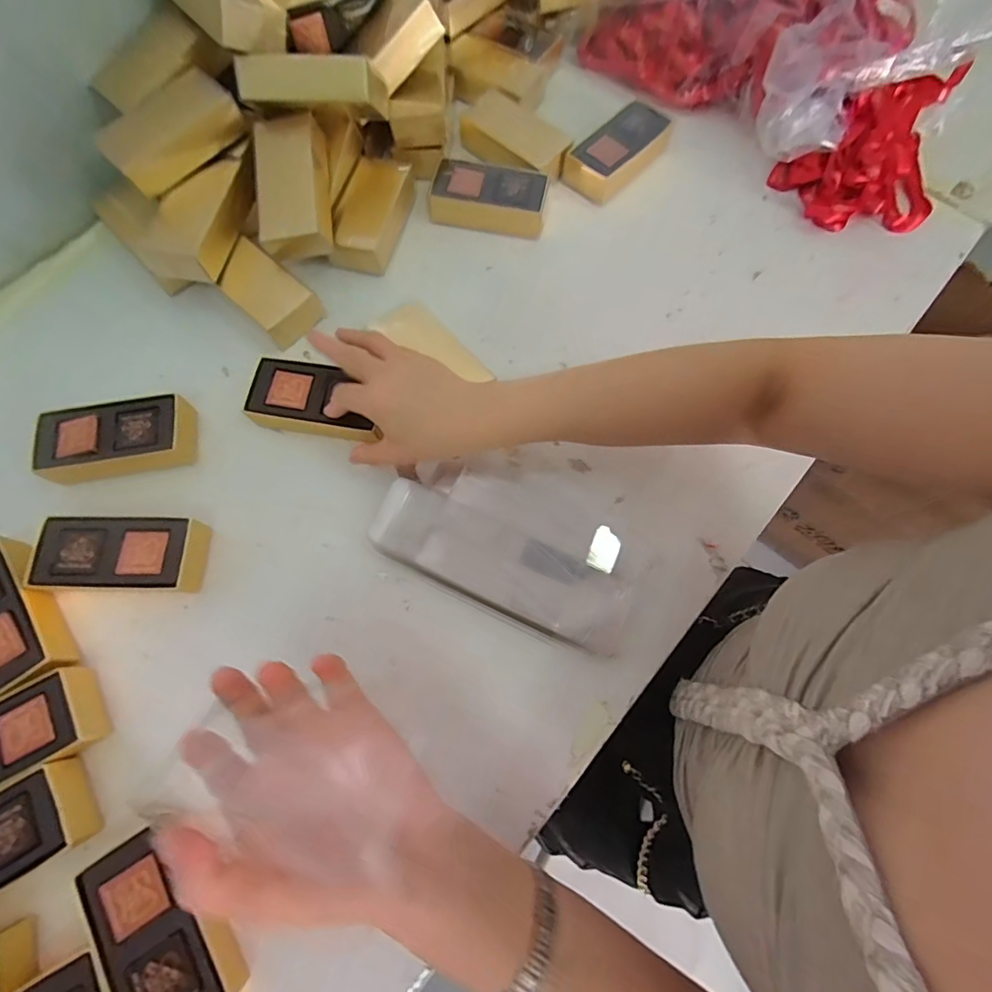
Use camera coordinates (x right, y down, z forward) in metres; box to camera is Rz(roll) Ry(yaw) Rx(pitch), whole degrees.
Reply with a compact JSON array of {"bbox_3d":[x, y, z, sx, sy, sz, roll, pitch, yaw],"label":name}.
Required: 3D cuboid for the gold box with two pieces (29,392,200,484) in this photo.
[{"bbox_3d":[-0.320,-0.048,0.413,0.115,0.027,0.058,-10,72,-4],"label":"gold box with two pieces"}]

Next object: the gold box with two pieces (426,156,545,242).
[{"bbox_3d":[-0.007,-0.306,0.502,0.116,0.033,0.060,15,72,4],"label":"gold box with two pieces"}]

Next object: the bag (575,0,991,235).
[{"bbox_3d":[0.335,-0.481,0.514,0.257,0.125,0.415,-38,76,-13],"label":"bag"}]

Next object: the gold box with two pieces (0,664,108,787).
[{"bbox_3d":[-0.341,0.173,0.337,0.118,0.026,0.058,-31,75,-11],"label":"gold box with two pieces"}]

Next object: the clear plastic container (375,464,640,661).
[{"bbox_3d":[0.012,0.040,0.387,0.203,0.035,0.095,23,72,7],"label":"clear plastic container"}]

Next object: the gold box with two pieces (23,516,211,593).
[{"bbox_3d":[-0.295,0.046,0.383,0.113,0.030,0.055,2,71,-1],"label":"gold box with two pieces"}]

